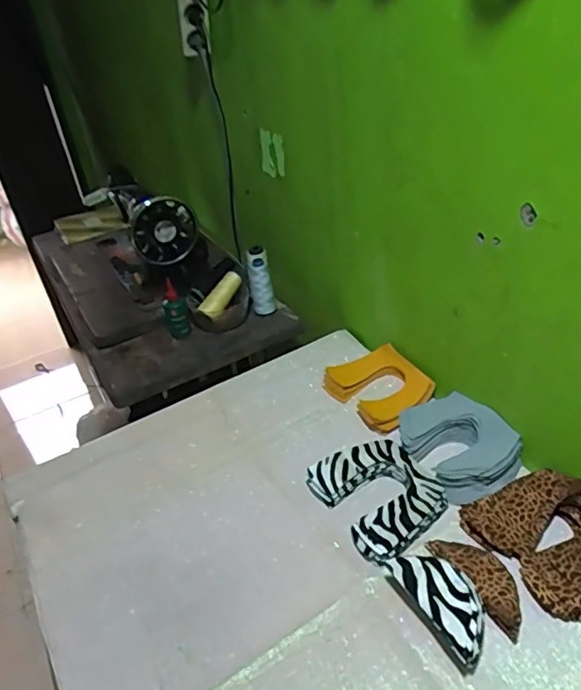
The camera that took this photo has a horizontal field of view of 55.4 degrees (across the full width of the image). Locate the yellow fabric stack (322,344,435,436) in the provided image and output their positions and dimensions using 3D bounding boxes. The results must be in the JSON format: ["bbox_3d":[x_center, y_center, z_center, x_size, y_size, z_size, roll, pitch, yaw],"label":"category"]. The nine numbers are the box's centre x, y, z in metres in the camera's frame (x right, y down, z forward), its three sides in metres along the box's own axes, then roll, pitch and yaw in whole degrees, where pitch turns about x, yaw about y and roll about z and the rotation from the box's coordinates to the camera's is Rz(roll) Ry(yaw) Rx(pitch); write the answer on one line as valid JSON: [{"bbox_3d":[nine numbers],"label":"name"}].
[{"bbox_3d":[0.140,0.068,0.882,0.126,0.046,0.162,-23,39,-22],"label":"yellow fabric stack"}]

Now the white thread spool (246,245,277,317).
[{"bbox_3d":[-0.058,-0.121,1.116,0.049,0.130,0.042,-8,36,-3],"label":"white thread spool"}]

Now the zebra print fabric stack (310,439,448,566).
[{"bbox_3d":[0.115,0.192,0.711,0.134,0.036,0.157,-23,39,-22],"label":"zebra print fabric stack"}]

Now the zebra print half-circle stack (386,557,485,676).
[{"bbox_3d":[0.158,0.268,0.580,0.065,0.052,0.125,-20,38,-19],"label":"zebra print half-circle stack"}]

